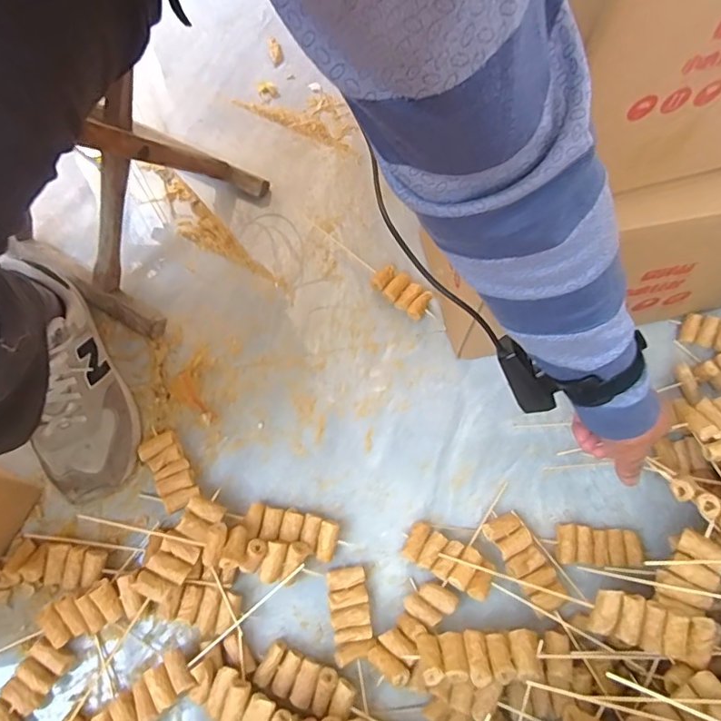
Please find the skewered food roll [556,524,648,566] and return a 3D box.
[{"bbox_3d":[0.242,0.189,0.520,0.081,0.027,0.037,3,67,1],"label":"skewered food roll"}]

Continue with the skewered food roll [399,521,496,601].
[{"bbox_3d":[0.086,0.197,0.505,0.091,0.015,0.039,23,68,26],"label":"skewered food roll"}]

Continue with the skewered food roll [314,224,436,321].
[{"bbox_3d":[0.015,-0.115,0.651,0.192,0.019,0.040,39,72,15],"label":"skewered food roll"}]

